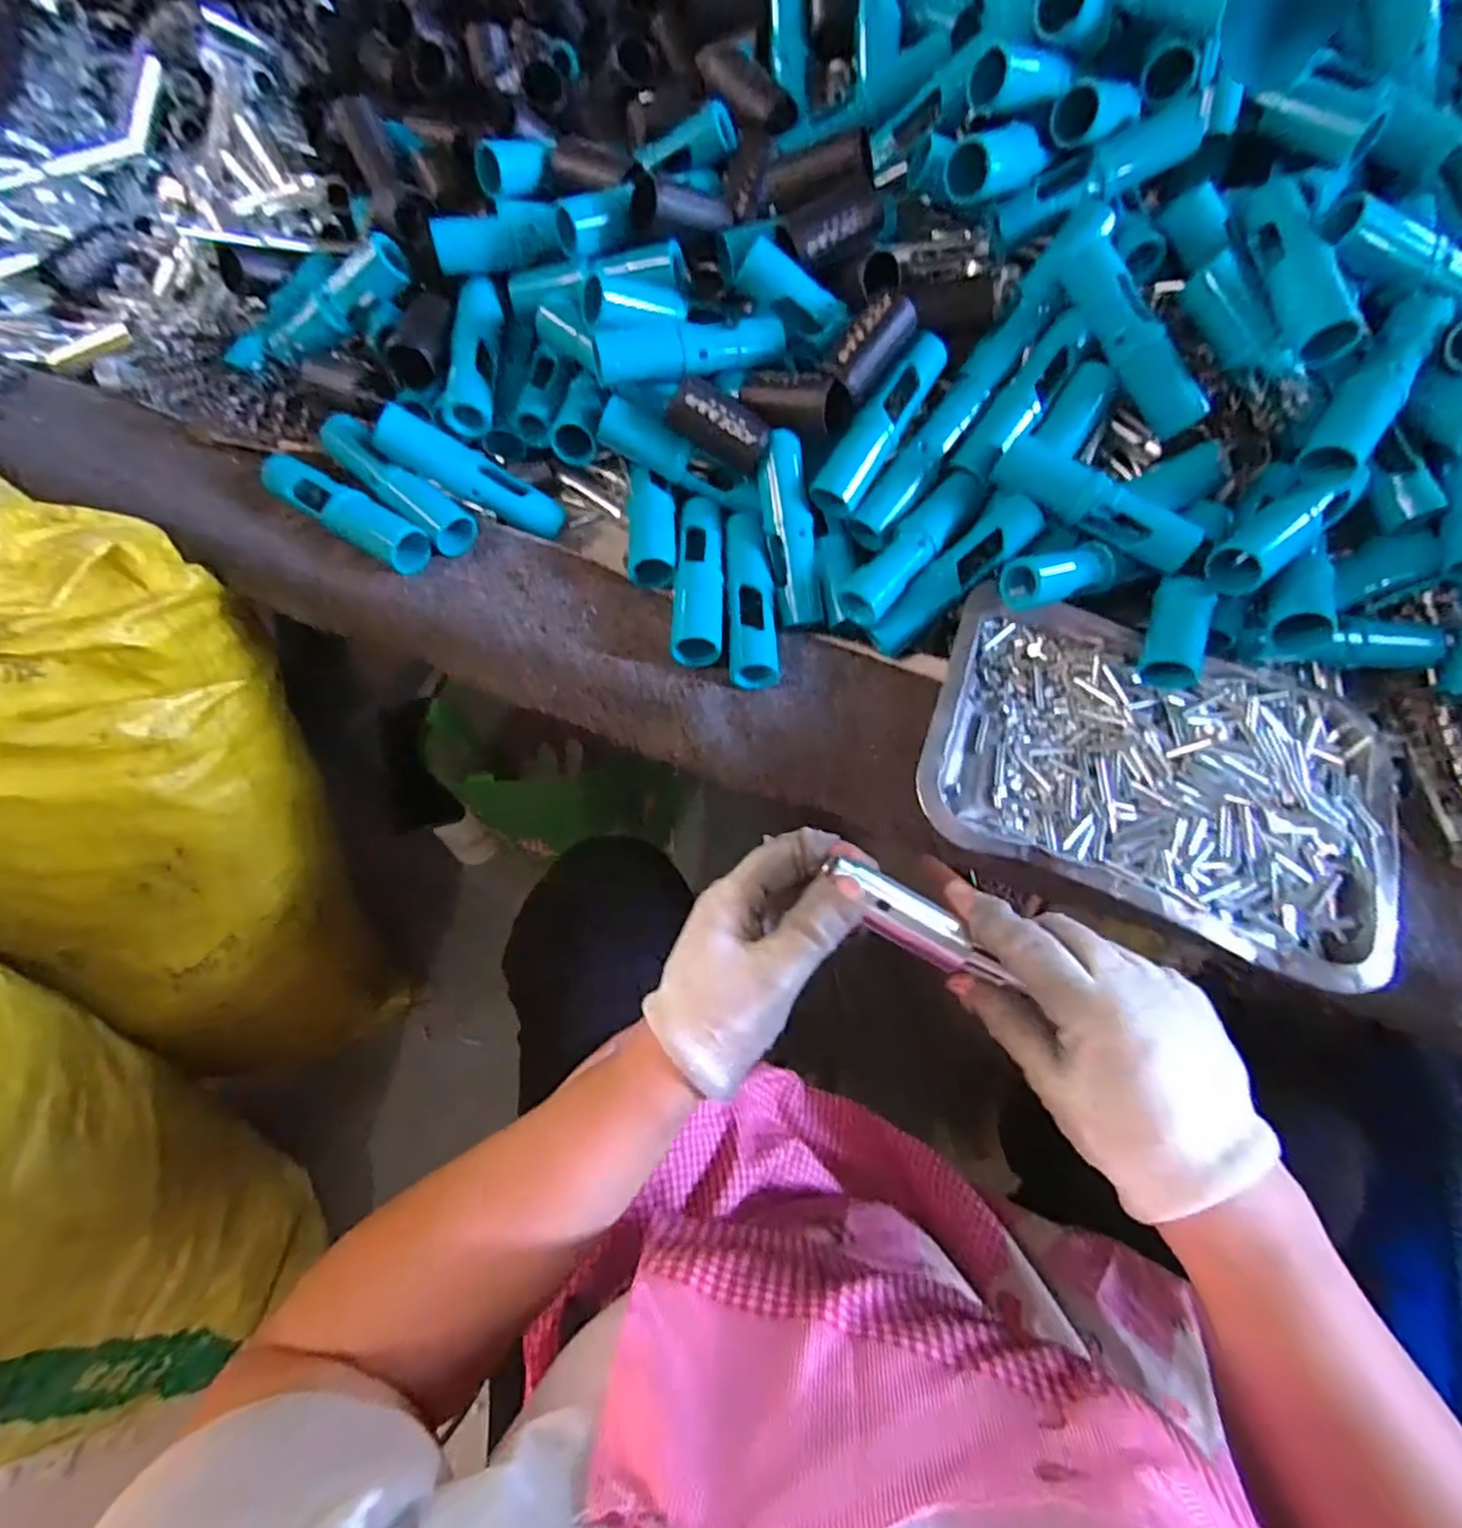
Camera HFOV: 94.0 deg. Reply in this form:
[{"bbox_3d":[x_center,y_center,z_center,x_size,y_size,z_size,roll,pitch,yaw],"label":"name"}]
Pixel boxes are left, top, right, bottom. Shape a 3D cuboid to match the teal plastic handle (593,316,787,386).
[{"bbox_3d":[-0.023,-0.255,0.420,0.119,0.025,0.027,-16,66,-11],"label":"teal plastic handle"}]

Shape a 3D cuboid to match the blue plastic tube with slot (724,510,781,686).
[{"bbox_3d":[0.012,-0.103,0.429,0.029,0.026,0.119,0,64,-4],"label":"blue plastic tube with slot"}]

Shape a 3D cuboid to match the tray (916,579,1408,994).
[{"bbox_3d":[0.243,0.002,0.387,0.254,0.034,0.178,21,64,6],"label":"tray"}]

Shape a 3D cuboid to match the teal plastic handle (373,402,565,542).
[{"bbox_3d":[-0.170,-0.188,0.452,0.120,0.026,0.027,25,61,-25],"label":"teal plastic handle"}]

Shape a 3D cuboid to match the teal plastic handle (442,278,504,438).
[{"bbox_3d":[-0.171,-0.276,0.458,0.027,0.026,0.116,0,64,-4],"label":"teal plastic handle"}]

